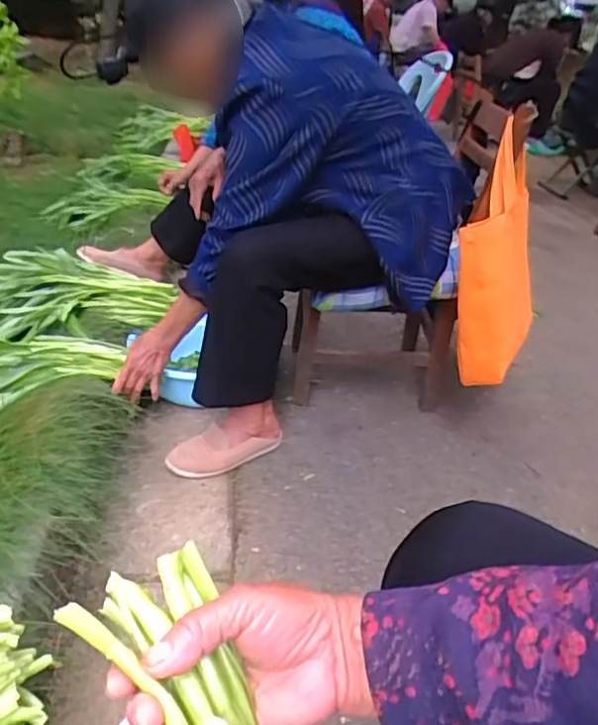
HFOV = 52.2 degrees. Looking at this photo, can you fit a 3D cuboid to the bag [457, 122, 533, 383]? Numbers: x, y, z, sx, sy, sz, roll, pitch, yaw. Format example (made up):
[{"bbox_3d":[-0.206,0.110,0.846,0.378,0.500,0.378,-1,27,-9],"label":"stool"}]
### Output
[{"bbox_3d":[0.349,-0.186,1.090,0.174,0.456,0.109,2,10,-3],"label":"bag"}]

